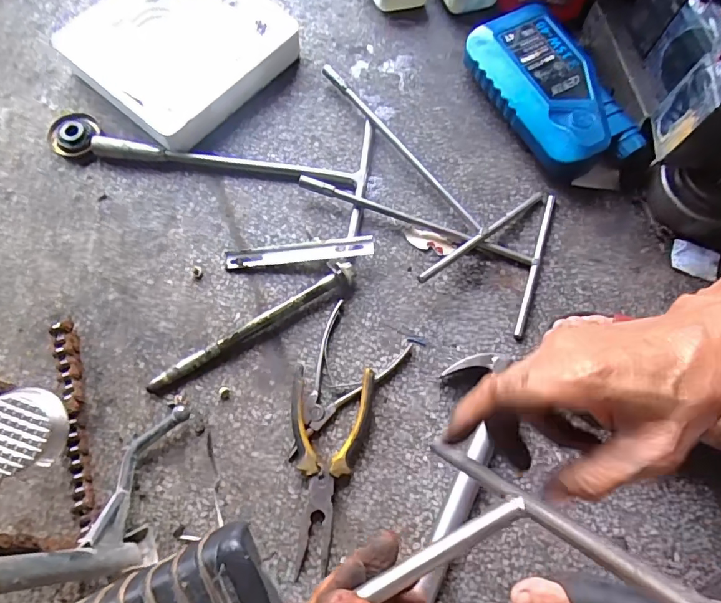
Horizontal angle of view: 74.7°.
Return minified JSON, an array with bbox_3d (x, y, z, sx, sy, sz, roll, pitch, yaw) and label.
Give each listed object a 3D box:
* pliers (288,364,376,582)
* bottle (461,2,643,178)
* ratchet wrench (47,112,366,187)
[{"bbox_3d":[-0.037,0.154,0.447,0.076,0.032,0.179,9,70,2],"label":"pliers"},{"bbox_3d":[0.230,-0.256,0.581,0.123,0.063,0.225,-26,73,-10],"label":"bottle"},{"bbox_3d":[-0.188,-0.183,0.566,0.386,0.025,0.055,8,70,1],"label":"ratchet wrench"}]

